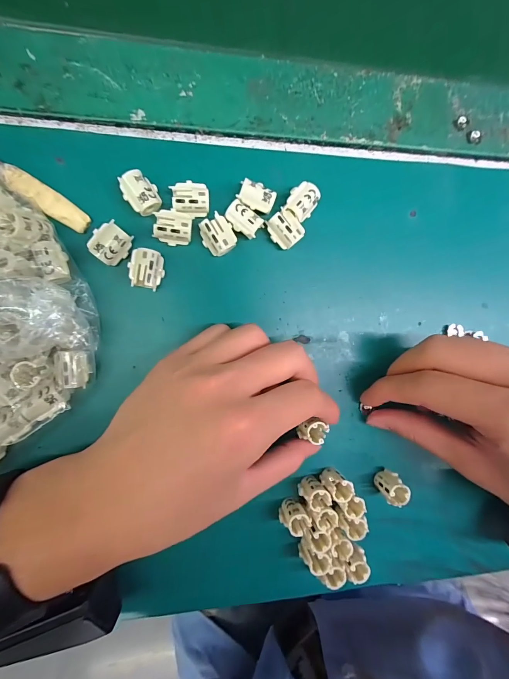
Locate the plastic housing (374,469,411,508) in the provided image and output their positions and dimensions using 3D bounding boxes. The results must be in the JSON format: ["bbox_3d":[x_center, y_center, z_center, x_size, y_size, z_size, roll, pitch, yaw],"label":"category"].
[{"bbox_3d":[0.094,0.101,0.212,0.014,0.020,0.017,42,85,-7],"label":"plastic housing"}]

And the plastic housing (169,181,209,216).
[{"bbox_3d":[-0.038,-0.084,0.186,0.021,0.010,0.018,-3,91,-8],"label":"plastic housing"}]

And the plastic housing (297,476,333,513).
[{"bbox_3d":[0.040,0.101,0.204,0.014,0.020,0.016,-43,96,-5],"label":"plastic housing"}]

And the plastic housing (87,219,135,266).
[{"bbox_3d":[-0.084,-0.055,0.180,0.018,0.010,0.022,32,87,-8],"label":"plastic housing"}]

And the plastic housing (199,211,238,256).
[{"bbox_3d":[-0.022,-0.064,0.190,0.019,0.009,0.022,-32,95,-6],"label":"plastic housing"}]

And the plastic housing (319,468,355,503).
[{"bbox_3d":[0.055,0.097,0.207,0.014,0.020,0.016,-39,96,-6],"label":"plastic housing"}]

